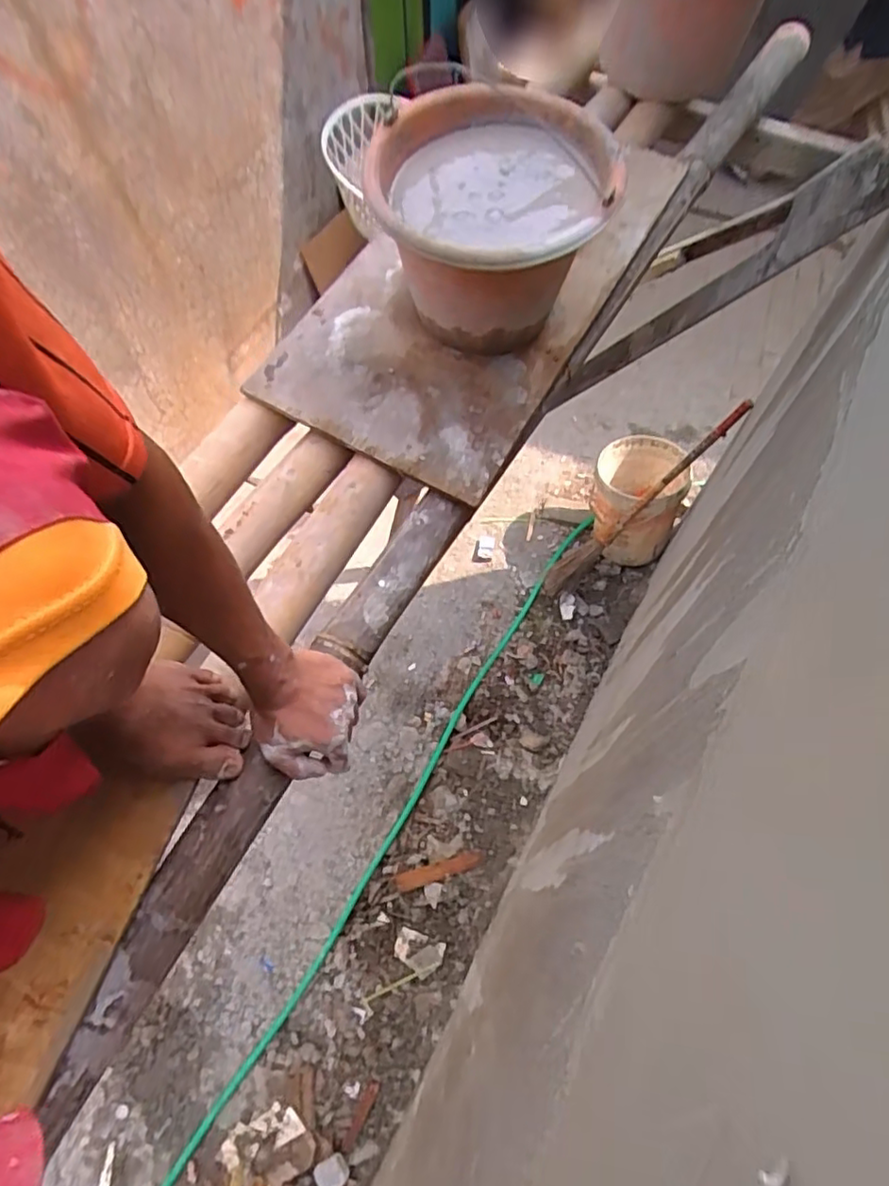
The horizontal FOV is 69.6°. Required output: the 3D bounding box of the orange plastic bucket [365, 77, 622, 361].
[{"bbox_3d":[0.047,-0.370,0.680,0.231,0.207,0.256,6,64,3],"label":"orange plastic bucket"}]

